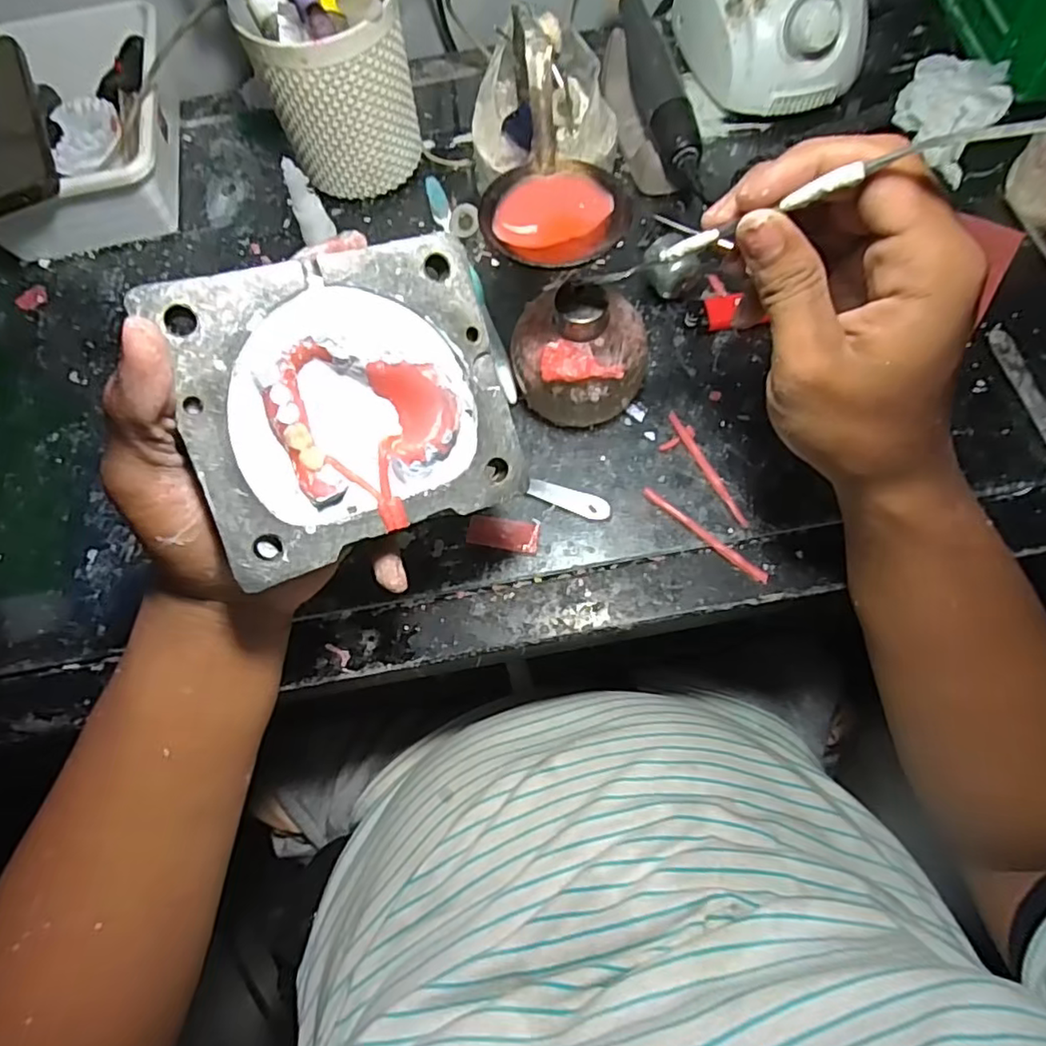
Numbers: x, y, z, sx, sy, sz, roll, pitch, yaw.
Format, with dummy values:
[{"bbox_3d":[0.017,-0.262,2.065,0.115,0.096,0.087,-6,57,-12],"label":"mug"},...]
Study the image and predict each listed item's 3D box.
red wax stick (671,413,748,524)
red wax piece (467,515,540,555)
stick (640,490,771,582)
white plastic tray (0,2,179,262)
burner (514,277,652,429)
[{"bbox_3d":[0.104,-0.032,0.355,0.006,0.004,0.079,-24,69,-6],"label":"red wax stick"},{"bbox_3d":[-0.011,0.005,0.348,0.039,0.004,0.019,7,69,6],"label":"red wax piece"},{"bbox_3d":[0.099,0.006,0.341,0.079,0.005,0.006,38,75,16],"label":"stick"},{"bbox_3d":[-0.307,-0.279,0.447,0.126,0.068,0.175,-8,68,0],"label":"white plastic tray"},{"bbox_3d":[0.032,-0.093,0.348,0.072,0.072,0.060,5,69,5],"label":"burner"}]

